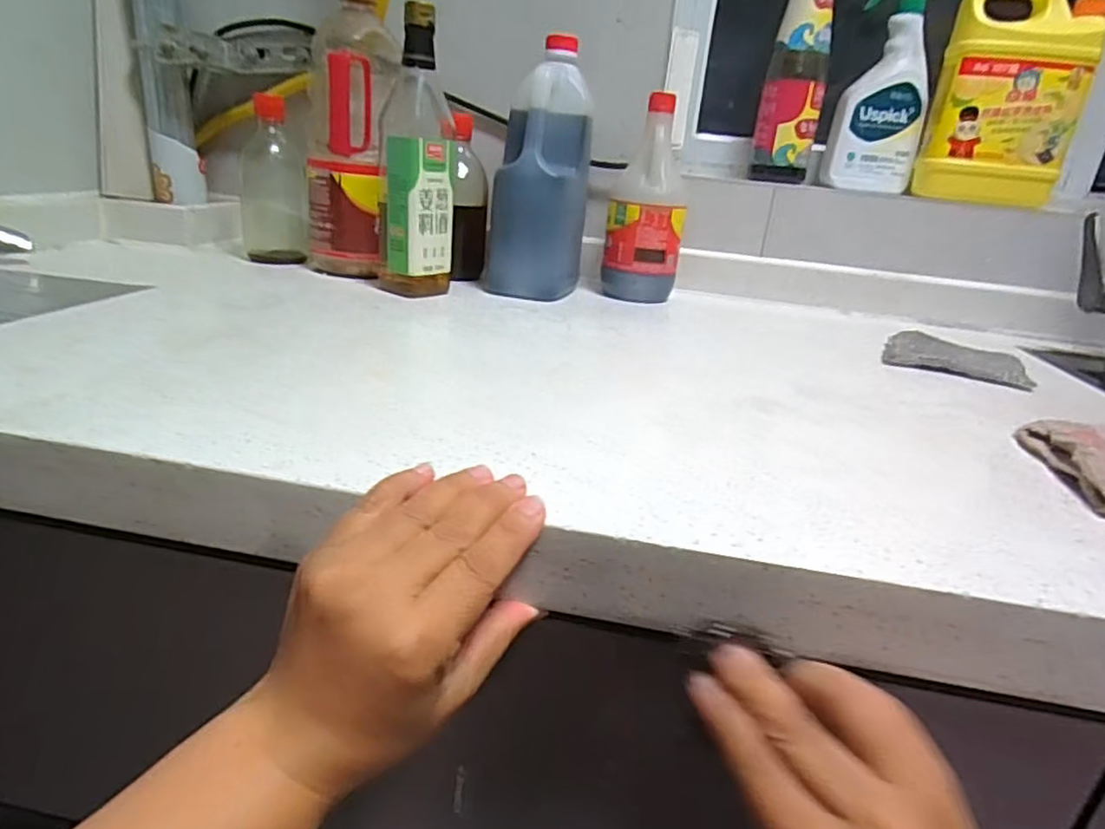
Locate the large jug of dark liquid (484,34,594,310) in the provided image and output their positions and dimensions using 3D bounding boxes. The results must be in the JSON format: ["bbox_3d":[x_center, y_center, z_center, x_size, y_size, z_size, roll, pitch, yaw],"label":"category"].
[{"bbox_3d":[-0.009,-0.257,0.701,0.091,0.241,0.124,8,22,7],"label":"large jug of dark liquid"}]

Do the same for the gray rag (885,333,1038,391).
[{"bbox_3d":[0.364,-0.051,0.587,0.114,0.016,0.074,14,23,21],"label":"gray rag"}]

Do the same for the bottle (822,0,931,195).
[{"bbox_3d":[0.399,-0.398,0.774,0.096,0.242,0.050,2,22,-10],"label":"bottle"}]

